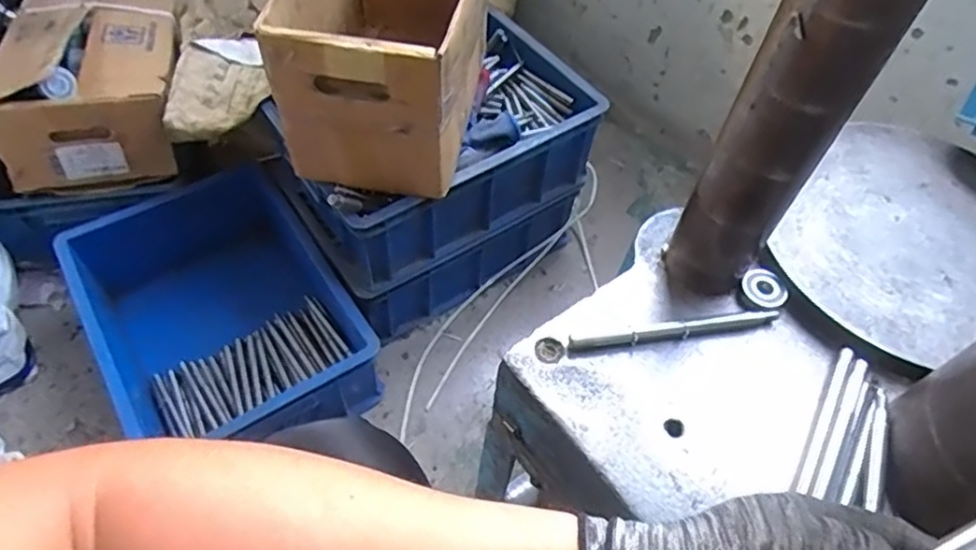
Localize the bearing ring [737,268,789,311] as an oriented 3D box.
[{"bbox_3d":[0.218,0.014,0.506,0.033,0.016,0.036,2,54,-3],"label":"bearing ring"}]

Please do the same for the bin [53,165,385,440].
[{"bbox_3d":[-0.373,0.061,0.892,0.313,0.138,0.402,-27,61,-21],"label":"bin"}]

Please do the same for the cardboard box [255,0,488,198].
[{"bbox_3d":[-0.110,-0.279,0.768,0.192,0.197,0.303,10,54,3],"label":"cardboard box"}]

